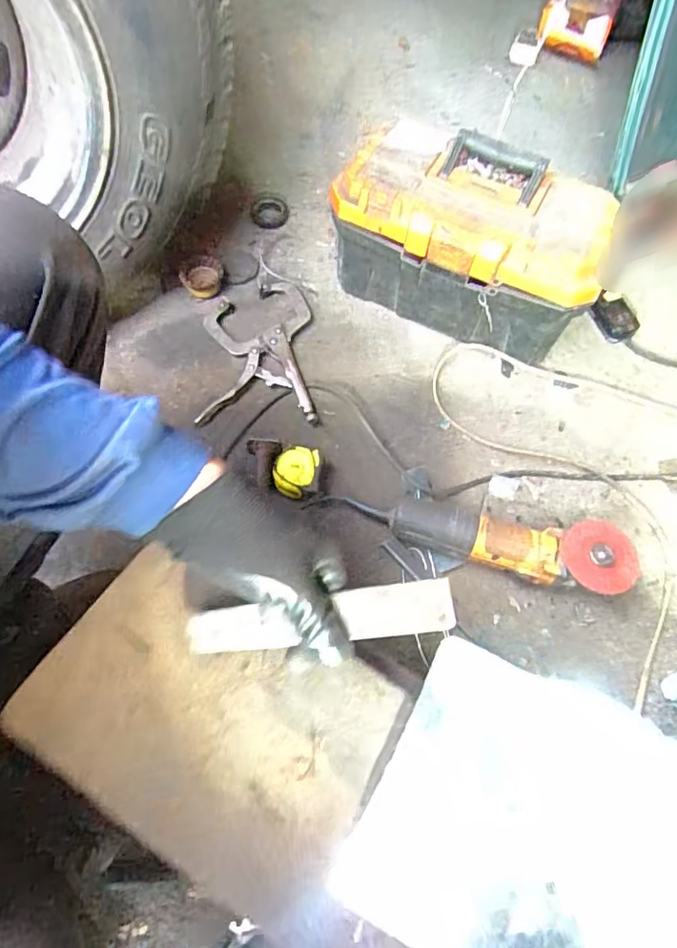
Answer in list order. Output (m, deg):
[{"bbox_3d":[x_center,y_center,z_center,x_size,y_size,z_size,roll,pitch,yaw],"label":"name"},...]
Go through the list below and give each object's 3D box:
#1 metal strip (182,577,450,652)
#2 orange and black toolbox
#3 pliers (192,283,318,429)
[{"bbox_3d":[-0.009,0.097,0.365,0.177,0.006,0.033,-4,81,-7],"label":"metal strip"},{"bbox_3d":[0.175,-0.322,0.806,0.369,0.206,0.179,21,65,7],"label":"orange and black toolbox"},{"bbox_3d":[-0.126,-0.194,0.844,0.162,0.020,0.255,-2,64,-4],"label":"pliers"}]

